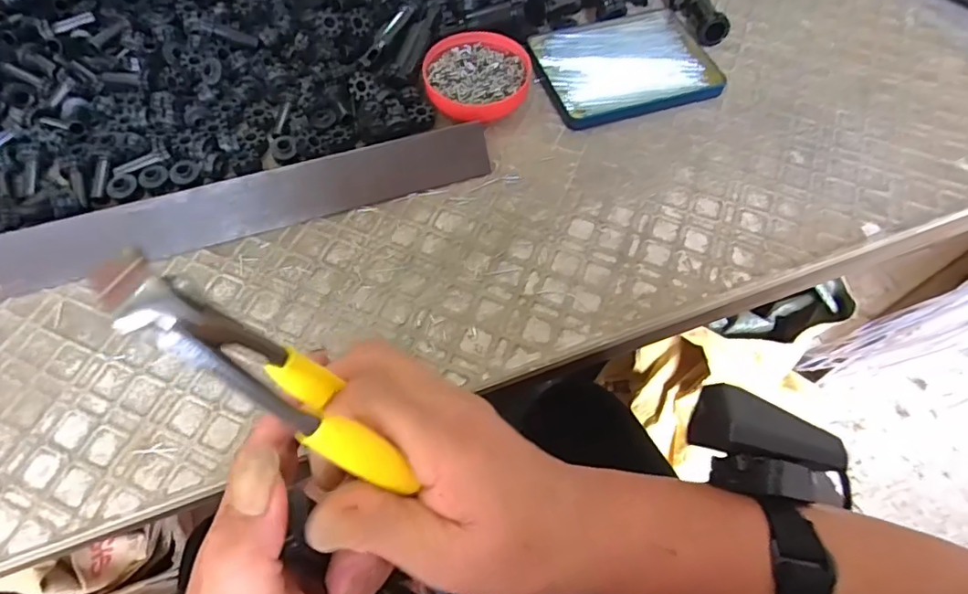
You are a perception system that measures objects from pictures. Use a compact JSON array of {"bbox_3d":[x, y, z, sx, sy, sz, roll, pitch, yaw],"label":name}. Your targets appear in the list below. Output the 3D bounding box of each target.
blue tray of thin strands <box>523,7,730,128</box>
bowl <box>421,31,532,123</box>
[{"bbox_3d":[0.108,-0.179,0.433,0.138,0.009,0.106,-20,63,-14],"label":"blue tray of thin strands"},{"bbox_3d":[-0.005,-0.162,0.411,0.076,0.020,0.070,1,60,-2],"label":"bowl"}]

